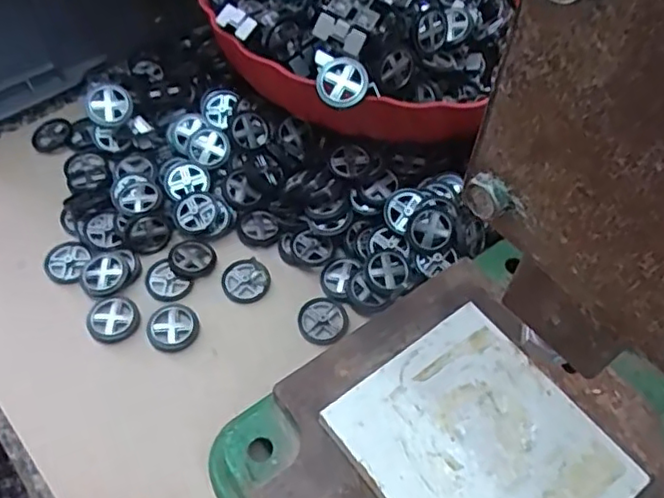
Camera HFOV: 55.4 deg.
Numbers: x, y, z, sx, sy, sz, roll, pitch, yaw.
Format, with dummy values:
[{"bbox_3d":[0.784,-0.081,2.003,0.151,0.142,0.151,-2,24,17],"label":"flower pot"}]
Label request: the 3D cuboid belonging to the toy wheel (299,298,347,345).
[{"bbox_3d":[-0.005,0.041,0.358,0.027,0.006,0.026,1,56,-1],"label":"toy wheel"}]

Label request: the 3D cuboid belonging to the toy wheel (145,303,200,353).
[{"bbox_3d":[-0.088,0.043,0.349,0.027,0.005,0.027,1,56,-1],"label":"toy wheel"}]

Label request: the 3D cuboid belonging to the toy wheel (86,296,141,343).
[{"bbox_3d":[-0.121,0.039,0.349,0.027,0.005,0.027,1,56,-1],"label":"toy wheel"}]

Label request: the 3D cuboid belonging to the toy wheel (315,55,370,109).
[{"bbox_3d":[0.006,-0.089,0.338,0.027,0.007,0.027,3,87,4],"label":"toy wheel"}]

